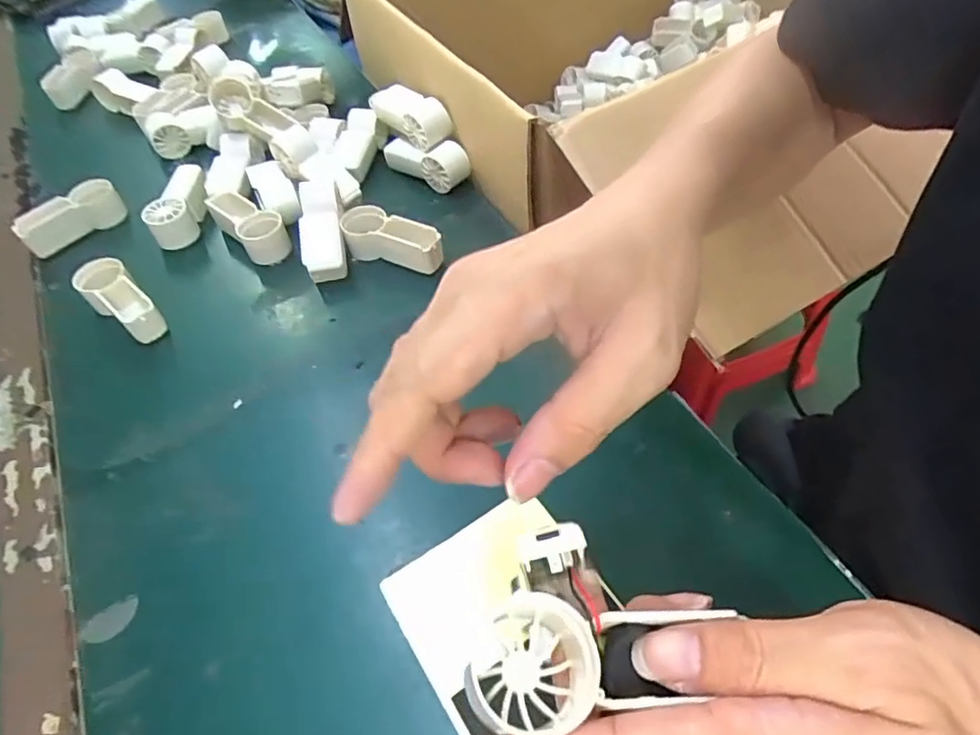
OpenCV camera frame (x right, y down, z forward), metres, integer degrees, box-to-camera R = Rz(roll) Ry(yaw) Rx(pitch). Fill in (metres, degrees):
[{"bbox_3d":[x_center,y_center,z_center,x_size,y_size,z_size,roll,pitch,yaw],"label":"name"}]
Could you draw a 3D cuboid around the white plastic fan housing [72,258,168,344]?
[{"bbox_3d":[-0.302,-0.053,0.490,0.088,0.034,0.038,35,64,28],"label":"white plastic fan housing"}]

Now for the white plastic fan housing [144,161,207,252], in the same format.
[{"bbox_3d":[-0.291,-0.153,0.570,0.038,0.037,0.091,3,53,8],"label":"white plastic fan housing"}]

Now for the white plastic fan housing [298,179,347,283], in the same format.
[{"bbox_3d":[-0.147,-0.125,0.518,0.035,0.025,0.102,-10,71,-3],"label":"white plastic fan housing"}]

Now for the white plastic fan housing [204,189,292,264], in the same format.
[{"bbox_3d":[-0.220,-0.129,0.546,0.037,0.036,0.088,-39,58,-21],"label":"white plastic fan housing"}]

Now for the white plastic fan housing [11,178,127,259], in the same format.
[{"bbox_3d":[-0.395,-0.140,0.567,0.031,0.041,0.091,31,60,25],"label":"white plastic fan housing"}]

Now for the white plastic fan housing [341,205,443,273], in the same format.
[{"bbox_3d":[-0.084,-0.108,0.513,0.094,0.034,0.039,27,60,24],"label":"white plastic fan housing"}]

